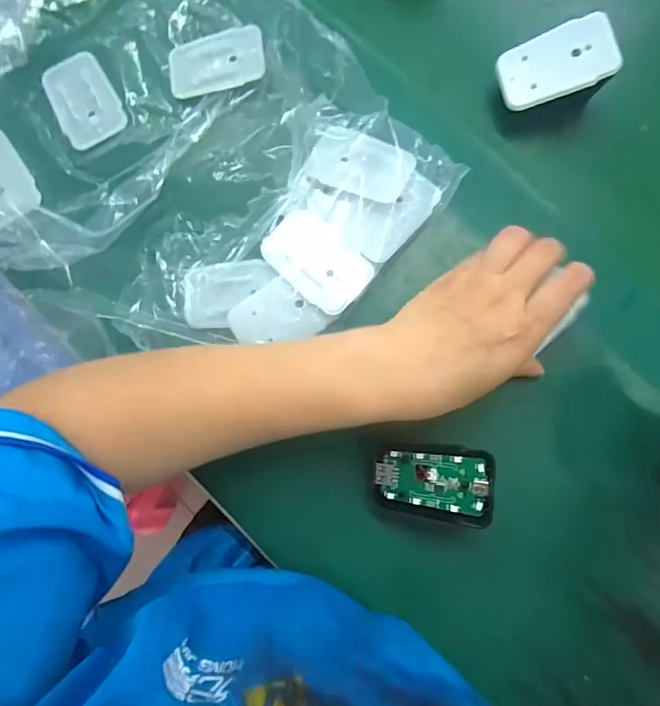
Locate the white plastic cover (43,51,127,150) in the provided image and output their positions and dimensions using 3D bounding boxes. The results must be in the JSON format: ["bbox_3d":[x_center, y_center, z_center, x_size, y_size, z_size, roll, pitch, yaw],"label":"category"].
[{"bbox_3d":[-0.178,-0.183,0.346,0.043,0.004,0.068,-28,81,-3],"label":"white plastic cover"}]

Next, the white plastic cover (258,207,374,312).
[{"bbox_3d":[-0.009,-0.061,0.318,0.071,0.004,0.045,42,84,7],"label":"white plastic cover"}]

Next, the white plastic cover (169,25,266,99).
[{"bbox_3d":[-0.081,-0.207,0.341,0.069,0.007,0.043,-8,81,0],"label":"white plastic cover"}]

